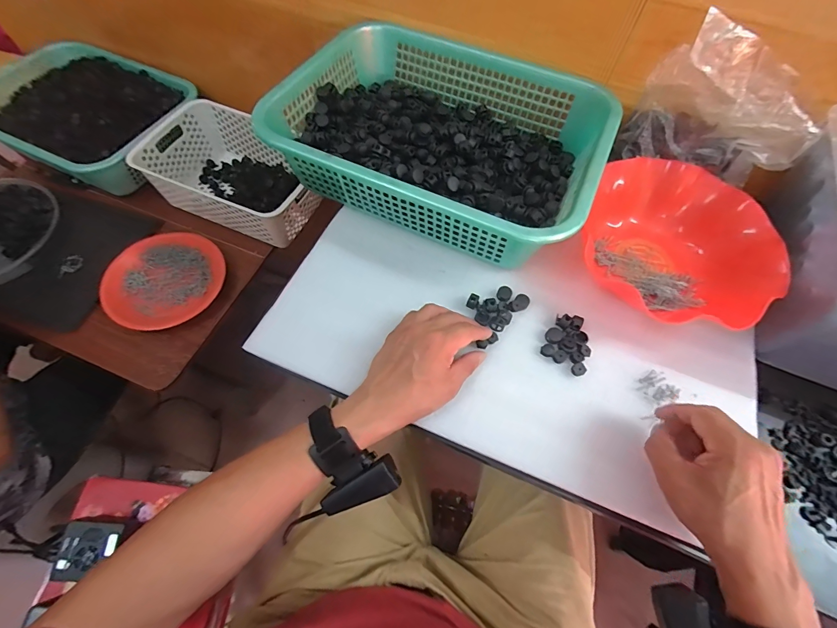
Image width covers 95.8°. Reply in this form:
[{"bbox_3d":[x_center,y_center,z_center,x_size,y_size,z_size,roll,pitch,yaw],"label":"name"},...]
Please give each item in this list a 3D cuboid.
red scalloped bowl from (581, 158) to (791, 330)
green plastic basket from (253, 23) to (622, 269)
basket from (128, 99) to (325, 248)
[{"bbox_3d":[0.304,-0.088,0.453,0.201,0.066,0.194,1,63,-2],"label":"red scalloped bowl"},{"bbox_3d":[0.033,-0.233,0.487,0.385,0.085,0.295,23,64,9],"label":"green plastic basket"},{"bbox_3d":[-0.340,-0.287,0.735,0.321,0.098,0.233,20,64,8],"label":"basket"}]

